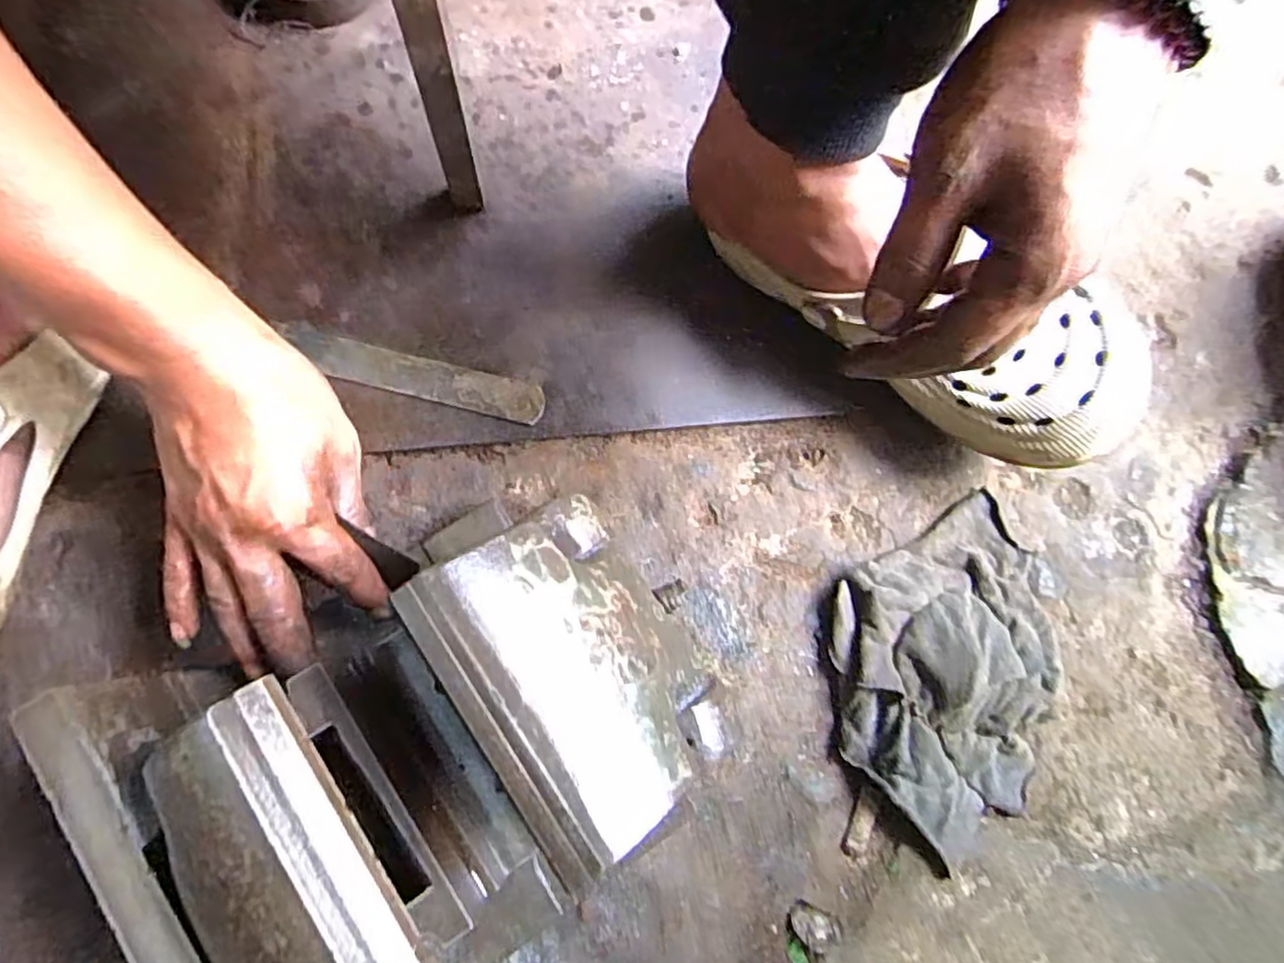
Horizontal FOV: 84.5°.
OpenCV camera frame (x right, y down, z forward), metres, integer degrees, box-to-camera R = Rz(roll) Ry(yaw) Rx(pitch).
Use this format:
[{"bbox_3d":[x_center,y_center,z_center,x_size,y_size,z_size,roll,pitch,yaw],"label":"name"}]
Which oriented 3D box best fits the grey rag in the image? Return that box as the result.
[{"bbox_3d":[0.160,0.099,0.378,0.114,0.033,0.187,5,76,-1],"label":"grey rag"}]

